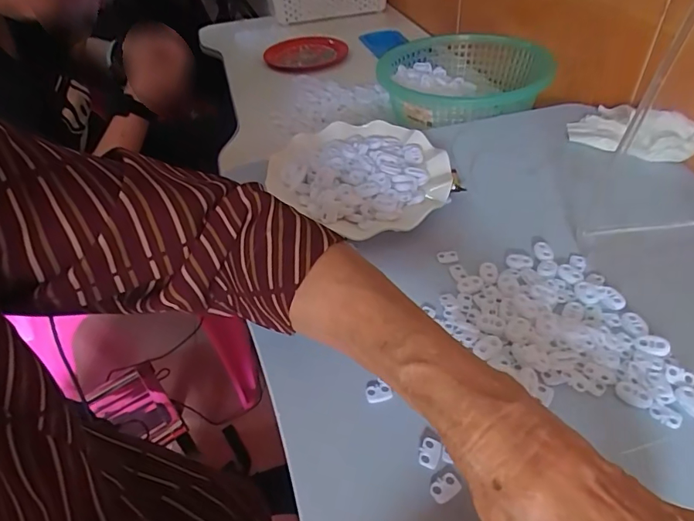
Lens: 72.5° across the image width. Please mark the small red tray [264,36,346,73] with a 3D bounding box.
[{"bbox_3d":[-0.091,-0.430,0.990,0.160,0.023,0.221,6,44,13],"label":"small red tray"}]

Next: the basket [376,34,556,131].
[{"bbox_3d":[0.164,-0.257,0.698,0.247,0.074,0.255,18,48,24],"label":"basket"}]

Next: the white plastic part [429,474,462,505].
[{"bbox_3d":[0.059,0.136,0.283,0.018,0.004,0.013,-27,47,-21],"label":"white plastic part"}]

